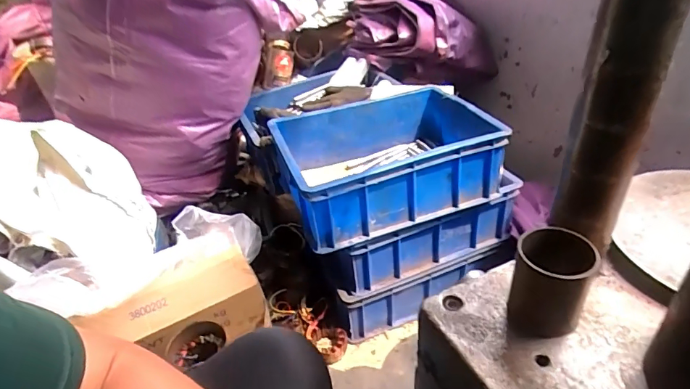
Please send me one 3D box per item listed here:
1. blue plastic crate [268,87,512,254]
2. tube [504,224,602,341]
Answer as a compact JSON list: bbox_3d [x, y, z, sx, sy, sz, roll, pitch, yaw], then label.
[{"bbox_3d":[0.081,-0.075,0.914,0.409,0.149,0.299,-14,37,-13],"label":"blue plastic crate"},{"bbox_3d":[0.204,0.086,0.449,0.066,0.085,0.079,12,39,22],"label":"tube"}]

